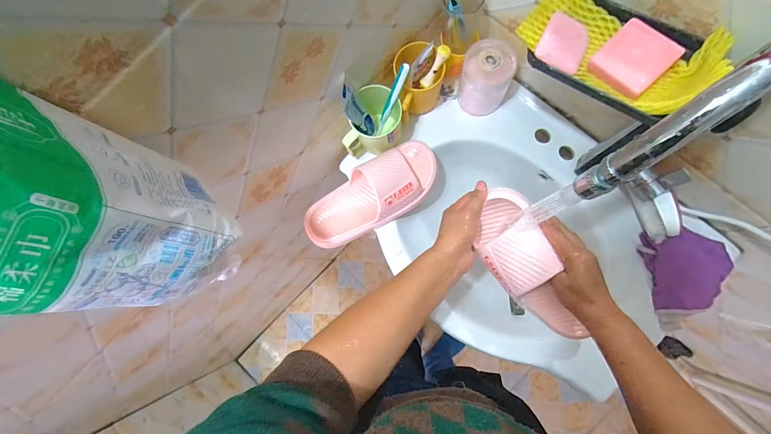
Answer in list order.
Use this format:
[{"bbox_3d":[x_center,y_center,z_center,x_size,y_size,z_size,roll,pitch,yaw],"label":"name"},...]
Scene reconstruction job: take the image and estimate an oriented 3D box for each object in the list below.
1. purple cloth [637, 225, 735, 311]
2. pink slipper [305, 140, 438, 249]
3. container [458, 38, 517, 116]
[{"bbox_3d":[0.492,0.080,0.531,0.132,0.038,0.137,-12,81,3],"label":"purple cloth"},{"bbox_3d":[-0.023,-0.037,0.571,0.260,0.069,0.104,-35,80,-1],"label":"pink slipper"},{"bbox_3d":[0.173,-0.240,0.573,0.083,0.094,0.091,-1,82,5],"label":"container"}]

